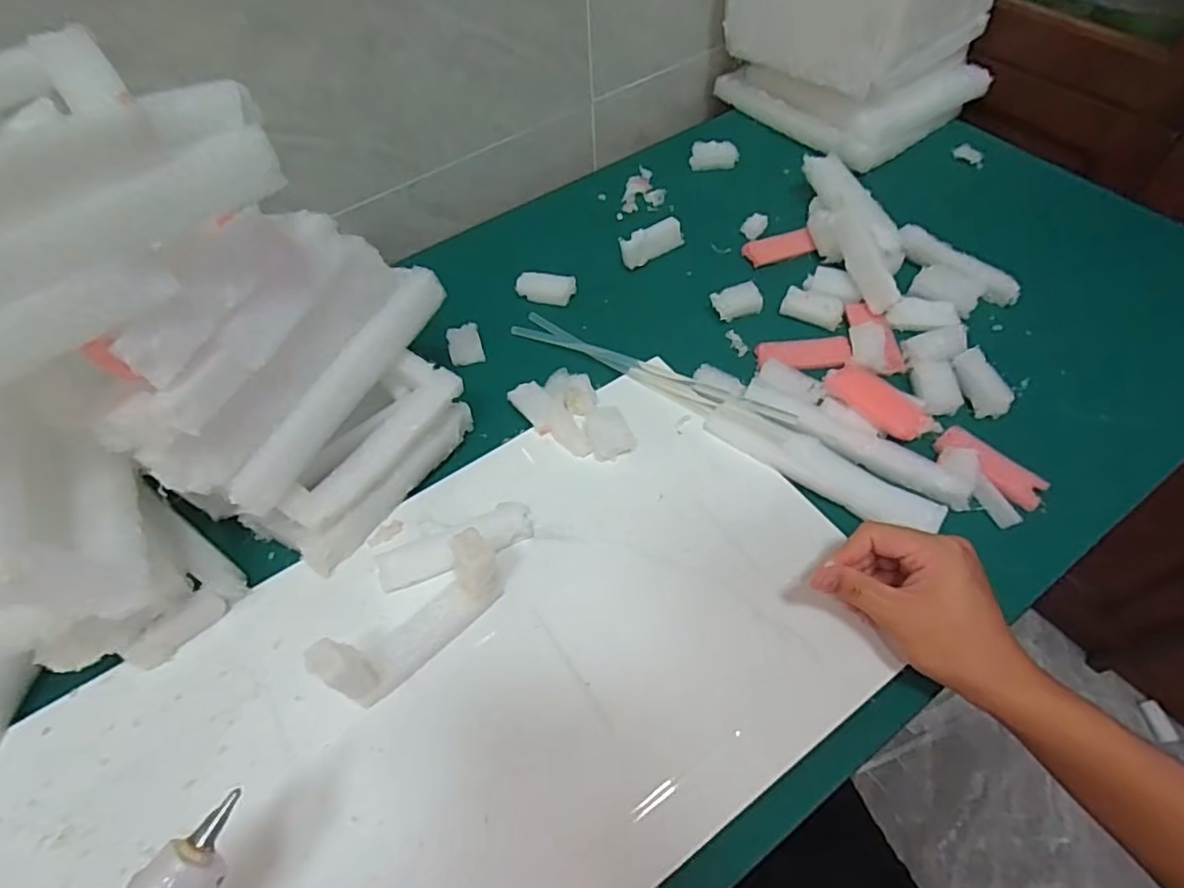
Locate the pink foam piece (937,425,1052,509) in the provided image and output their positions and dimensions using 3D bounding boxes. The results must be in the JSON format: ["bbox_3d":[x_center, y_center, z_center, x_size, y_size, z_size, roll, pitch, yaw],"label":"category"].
[{"bbox_3d":[0.304,0.015,0.467,0.079,0.011,0.028,38,66,24],"label":"pink foam piece"}]

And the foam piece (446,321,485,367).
[{"bbox_3d":[-0.118,-0.092,0.572,0.029,0.006,0.047,-16,57,-7],"label":"foam piece"}]

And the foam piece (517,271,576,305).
[{"bbox_3d":[-0.045,-0.153,0.602,0.055,0.016,0.027,9,58,9],"label":"foam piece"}]

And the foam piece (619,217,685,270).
[{"bbox_3d":[0.061,-0.203,0.621,0.067,0.028,0.022,-27,60,-15],"label":"foam piece"}]

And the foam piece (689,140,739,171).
[{"bbox_3d":[0.141,-0.334,0.710,0.052,0.025,0.020,1,57,3],"label":"foam piece"}]

